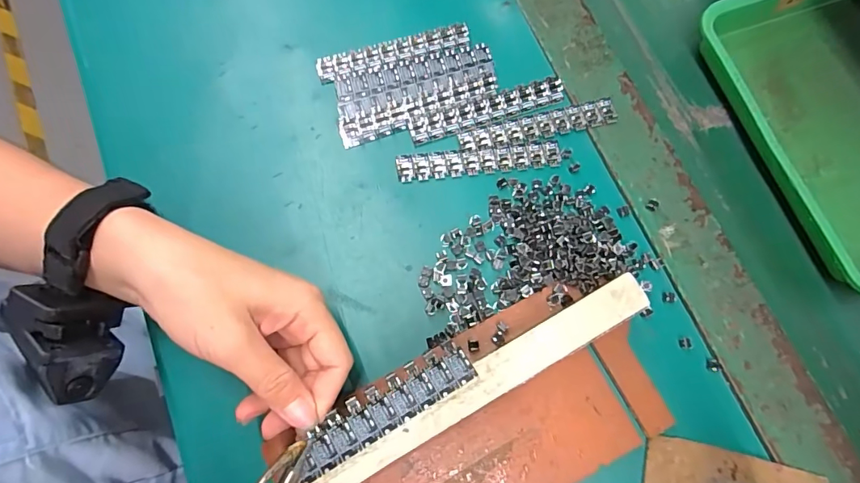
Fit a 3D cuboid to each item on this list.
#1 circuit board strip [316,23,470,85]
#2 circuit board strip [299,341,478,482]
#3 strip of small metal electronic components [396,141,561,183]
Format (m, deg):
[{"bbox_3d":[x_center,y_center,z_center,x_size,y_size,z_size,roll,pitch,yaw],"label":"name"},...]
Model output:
[{"bbox_3d":[-0.025,-0.132,0.320,0.108,0.004,0.021,-15,75,-5],"label":"circuit board strip"},{"bbox_3d":[-0.022,0.082,0.225,0.094,0.004,0.023,-31,77,-9],"label":"circuit board strip"},{"bbox_3d":[0.032,-0.053,0.304,0.107,0.004,0.019,-6,75,-3],"label":"strip of small metal electronic components"}]

